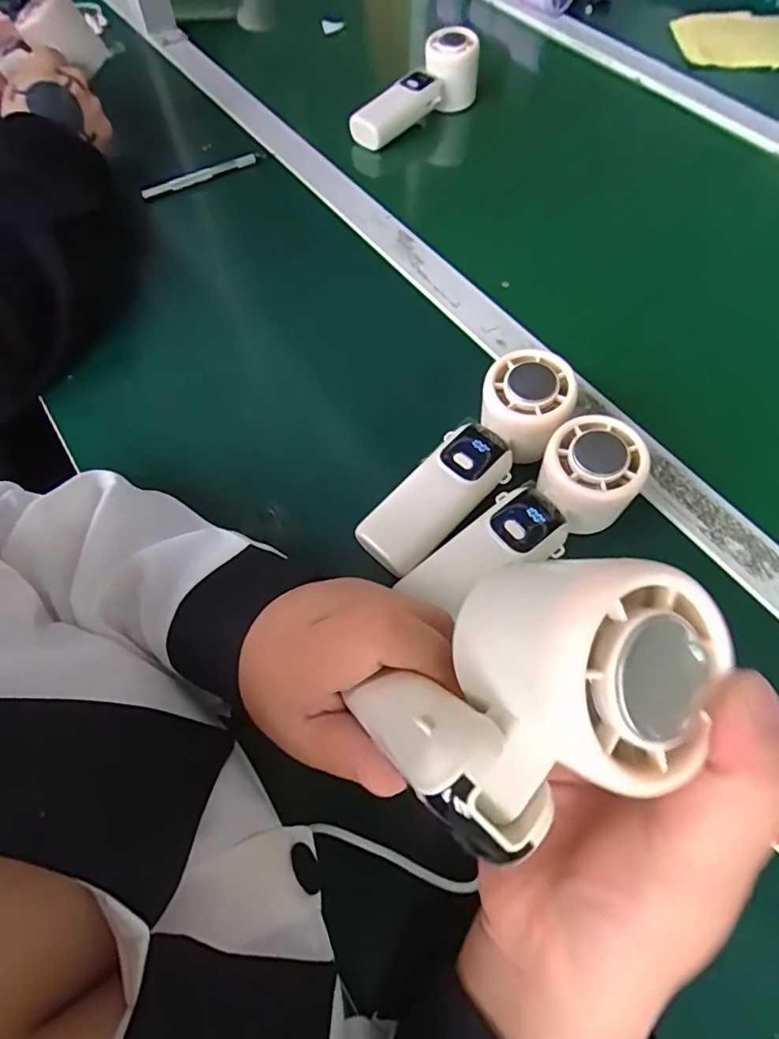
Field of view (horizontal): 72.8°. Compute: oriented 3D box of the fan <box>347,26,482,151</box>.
[{"bbox_3d":[0.026,-0.446,0.557,0.156,0.076,0.042,-38,67,-19],"label":"fan"}]

